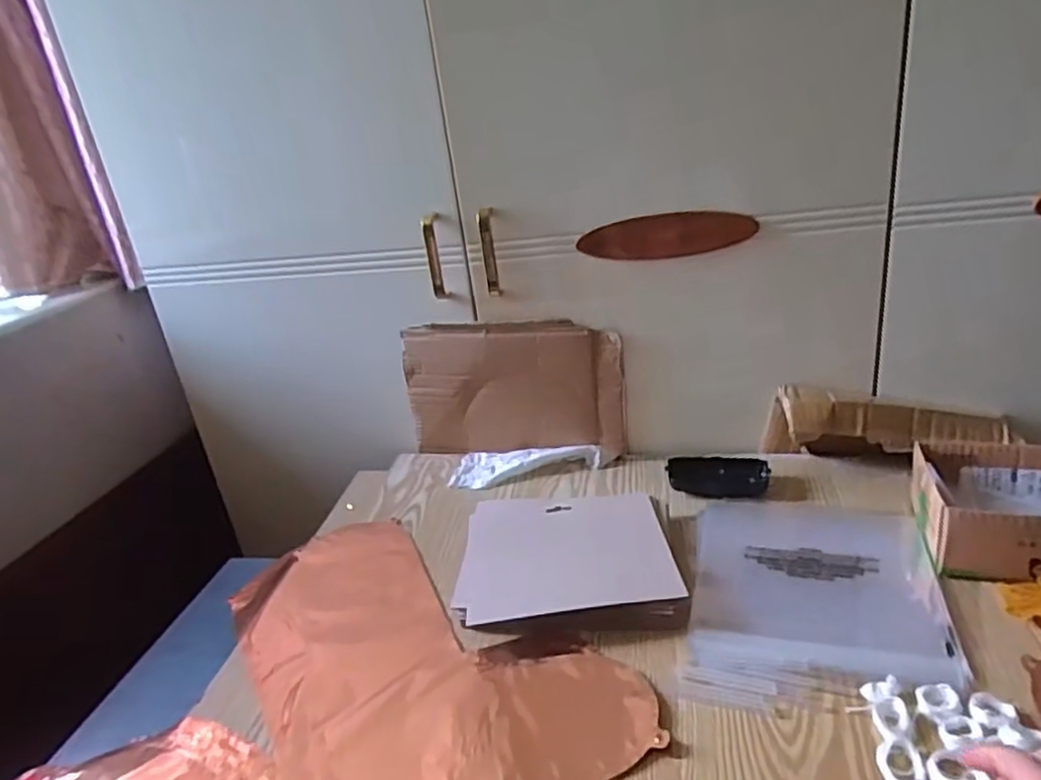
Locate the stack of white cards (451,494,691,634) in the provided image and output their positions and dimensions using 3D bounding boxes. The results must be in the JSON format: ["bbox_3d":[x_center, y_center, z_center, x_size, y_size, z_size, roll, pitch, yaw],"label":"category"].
[{"bbox_3d":[0.047,0.163,0.665,0.201,0.030,0.172,-6,24,5],"label":"stack of white cards"}]

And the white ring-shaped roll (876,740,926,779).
[{"bbox_3d":[0.249,0.247,0.445,0.026,0.010,0.032,-4,25,8],"label":"white ring-shaped roll"}]

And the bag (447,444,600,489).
[{"bbox_3d":[0.006,0.095,0.839,0.180,0.028,0.072,-1,25,14],"label":"bag"}]

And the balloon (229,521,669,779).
[{"bbox_3d":[-0.111,0.235,0.594,0.218,0.018,0.429,-27,31,-36],"label":"balloon"}]

